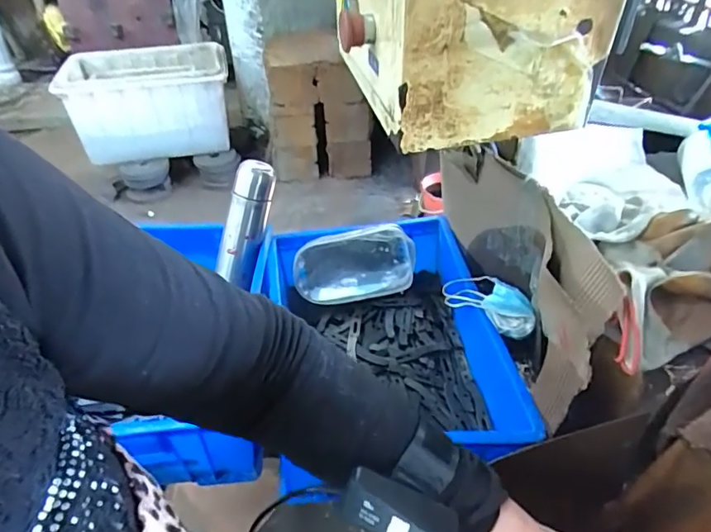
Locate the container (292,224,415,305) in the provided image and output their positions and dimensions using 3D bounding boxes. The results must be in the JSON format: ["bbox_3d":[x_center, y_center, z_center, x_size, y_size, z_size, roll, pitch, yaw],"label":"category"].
[{"bbox_3d":[-0.001,-0.001,0.828,0.195,0.112,0.055,-12,2,6],"label":"container"}]

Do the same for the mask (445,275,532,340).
[{"bbox_3d":[0.181,0.047,0.674,0.133,0.045,0.053,33,51,31],"label":"mask"}]

